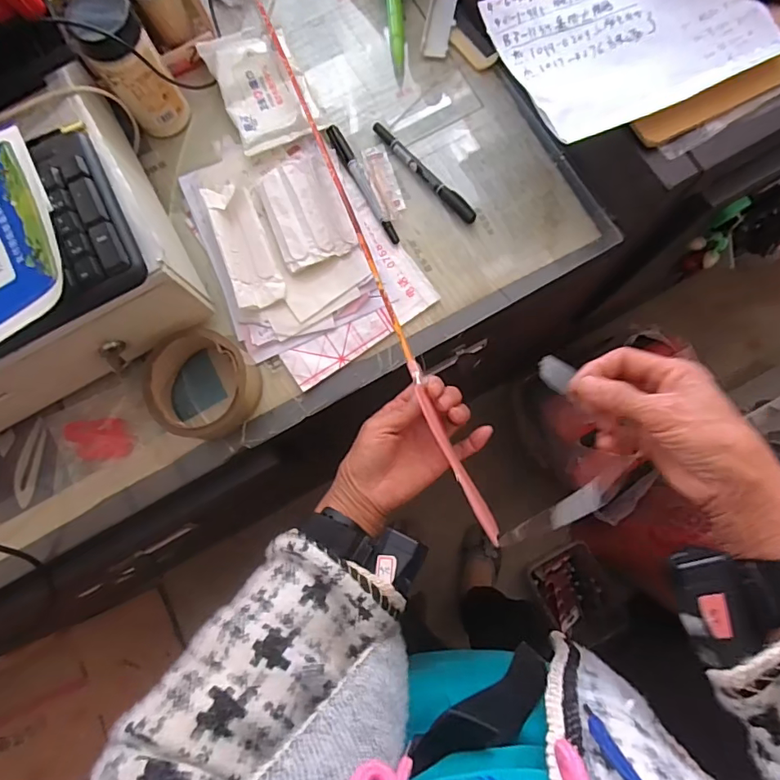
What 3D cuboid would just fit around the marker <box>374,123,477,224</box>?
[{"bbox_3d":[0.033,-0.211,0.472,0.013,0.011,0.137,-42,84,-7],"label":"marker"}]

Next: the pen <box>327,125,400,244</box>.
[{"bbox_3d":[-0.026,-0.200,0.473,0.013,0.008,0.134,-28,82,-5],"label":"pen"}]

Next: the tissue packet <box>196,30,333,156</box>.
[{"bbox_3d":[-0.125,-0.302,0.486,0.084,0.014,0.127,-24,82,-4],"label":"tissue packet"}]

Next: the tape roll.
[{"bbox_3d":[-0.162,-0.004,0.426,0.088,0.038,0.089,0,81,-1],"label":"tape roll"}]

